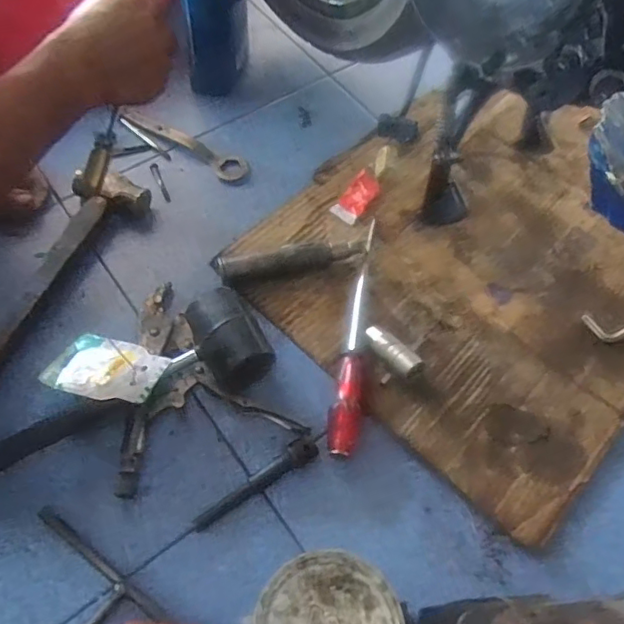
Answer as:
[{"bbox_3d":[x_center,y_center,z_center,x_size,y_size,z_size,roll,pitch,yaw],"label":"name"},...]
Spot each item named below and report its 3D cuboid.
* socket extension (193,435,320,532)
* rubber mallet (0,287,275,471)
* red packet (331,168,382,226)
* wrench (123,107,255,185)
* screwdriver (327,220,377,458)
[{"bbox_3d":[-0.048,0.153,0.520,0.125,0.020,0.021,-32,68,-19],"label":"socket extension"},{"bbox_3d":[-0.175,0.058,0.546,0.271,0.050,0.100,-17,64,-13],"label":"rubber mallet"},{"bbox_3d":[0.054,-0.136,0.692,0.033,0.010,0.070,33,64,13],"label":"red packet"},{"bbox_3d":[-0.155,-0.212,0.722,0.182,0.014,0.039,34,64,14],"label":"wrench"},{"bbox_3d":[0.052,0.015,0.601,0.029,0.025,0.272,13,61,3],"label":"screwdriver"}]

